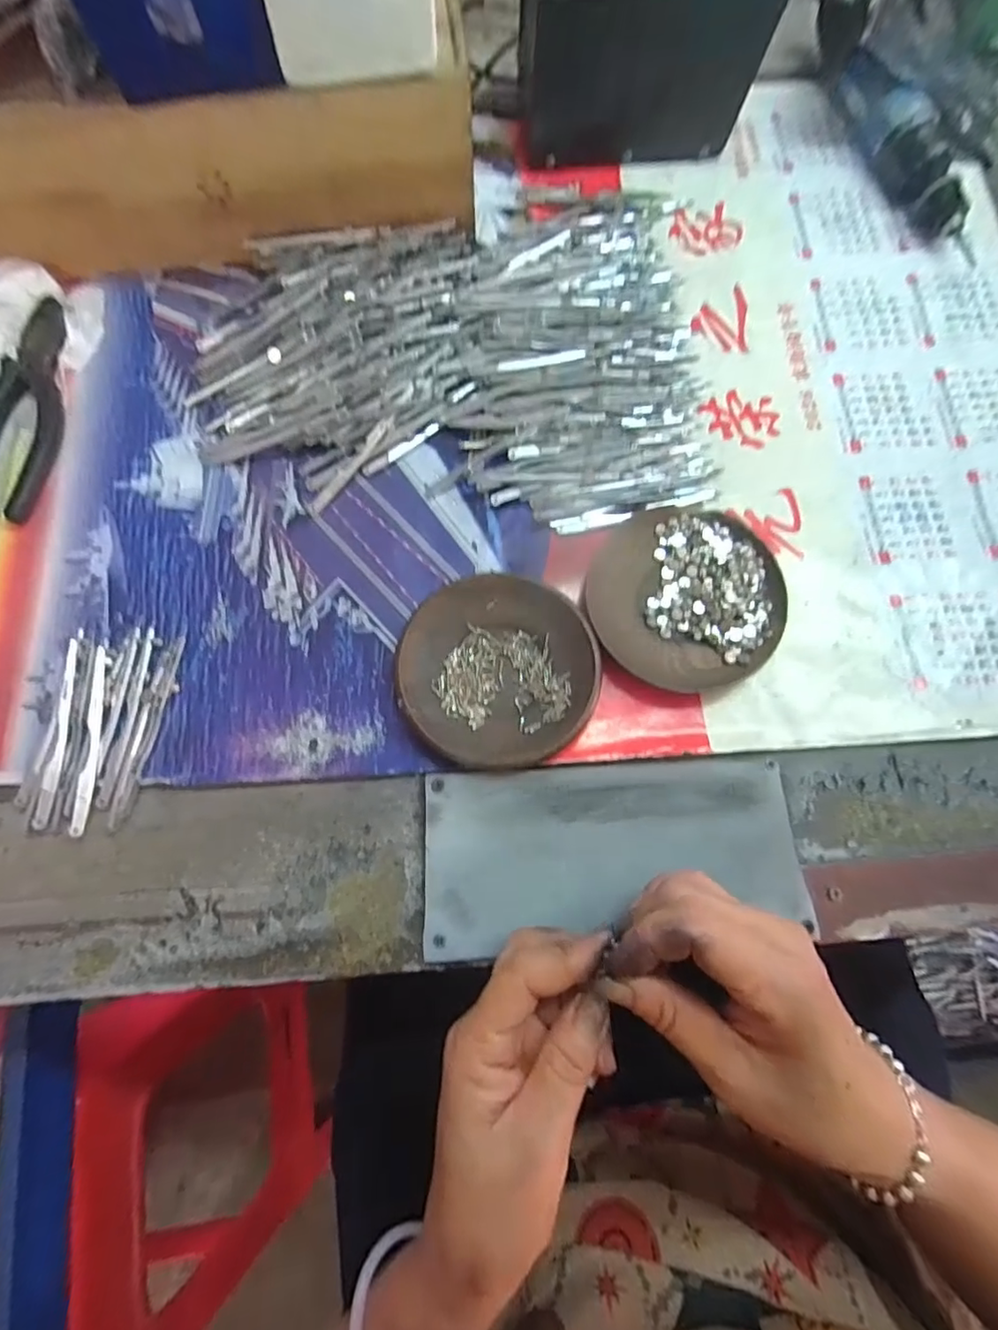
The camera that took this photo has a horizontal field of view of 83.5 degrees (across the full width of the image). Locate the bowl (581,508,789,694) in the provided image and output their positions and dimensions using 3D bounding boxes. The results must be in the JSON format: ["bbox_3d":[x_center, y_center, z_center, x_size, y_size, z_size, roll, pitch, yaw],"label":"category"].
[{"bbox_3d":[0.112,-0.041,0.336,0.111,0.015,0.109,0,75,1],"label":"bowl"}]

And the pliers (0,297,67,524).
[{"bbox_3d":[-0.319,-0.172,0.371,0.049,0.015,0.162,-2,75,0],"label":"pliers"}]

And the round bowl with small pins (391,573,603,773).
[{"bbox_3d":[0.000,0.002,0.324,0.109,0.016,0.110,0,75,1],"label":"round bowl with small pins"}]

